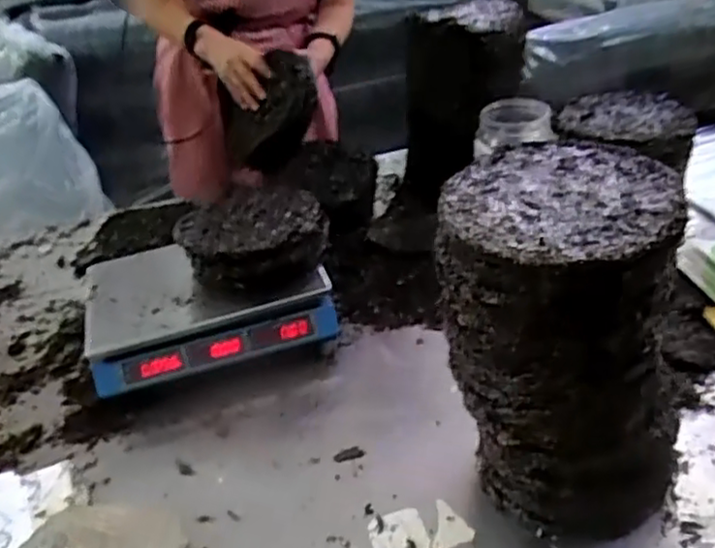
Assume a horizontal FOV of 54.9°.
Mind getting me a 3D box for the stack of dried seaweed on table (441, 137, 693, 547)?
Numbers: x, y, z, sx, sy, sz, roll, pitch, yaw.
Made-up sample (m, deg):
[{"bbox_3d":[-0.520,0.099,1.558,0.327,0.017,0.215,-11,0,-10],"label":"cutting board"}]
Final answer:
[{"bbox_3d":[0.196,0.082,0.690,0.208,0.363,0.177,-9,34,-2],"label":"stack of dried seaweed on table"}]

